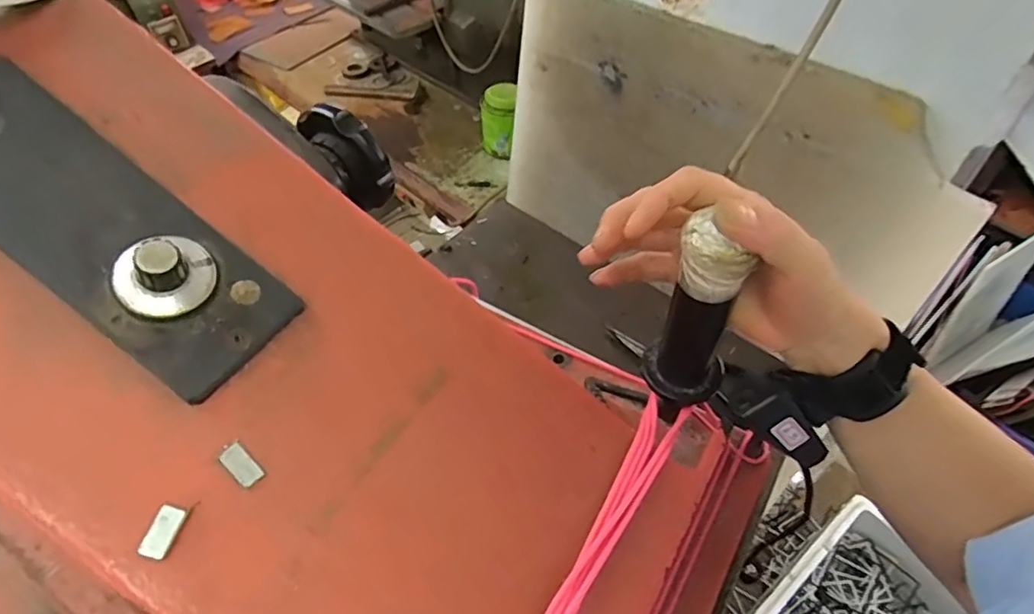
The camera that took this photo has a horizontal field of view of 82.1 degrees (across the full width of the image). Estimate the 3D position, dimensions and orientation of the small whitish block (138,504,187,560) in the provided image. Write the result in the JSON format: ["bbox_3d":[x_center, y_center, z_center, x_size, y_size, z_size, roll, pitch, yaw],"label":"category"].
[{"bbox_3d":[-0.146,0.092,0.244,0.010,0.004,0.021,30,51,-18],"label":"small whitish block"}]

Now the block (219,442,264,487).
[{"bbox_3d":[-0.123,0.071,0.266,0.019,0.004,0.010,46,56,4],"label":"block"}]

